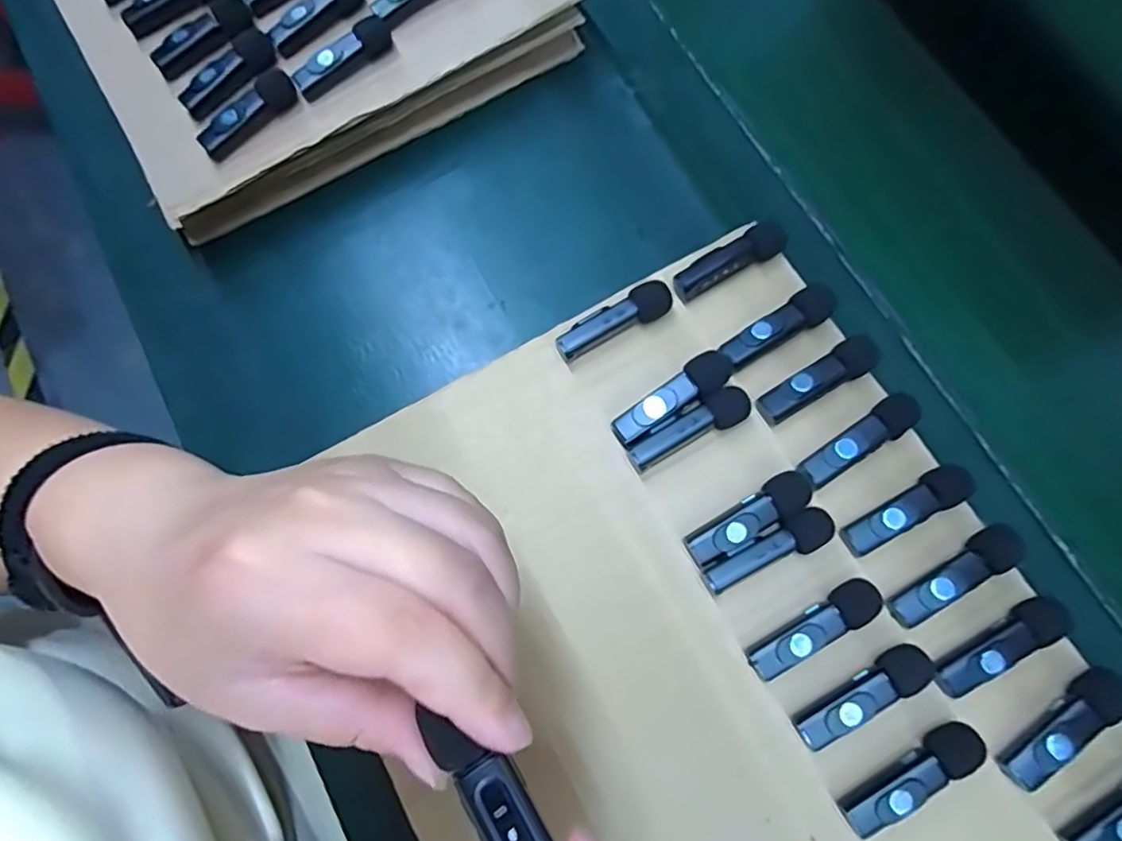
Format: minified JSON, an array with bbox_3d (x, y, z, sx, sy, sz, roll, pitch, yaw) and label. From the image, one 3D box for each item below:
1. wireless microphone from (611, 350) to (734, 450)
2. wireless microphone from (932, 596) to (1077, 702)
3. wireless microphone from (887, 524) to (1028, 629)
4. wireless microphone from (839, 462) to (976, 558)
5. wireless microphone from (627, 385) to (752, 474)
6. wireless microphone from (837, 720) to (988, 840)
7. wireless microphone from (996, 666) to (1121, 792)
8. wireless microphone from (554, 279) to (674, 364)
[{"bbox_3d":[0.056,-0.010,0.315,0.066,0.022,0.019,-32,78,-10],"label":"wireless microphone"},{"bbox_3d":[0.197,0.101,0.275,0.064,0.011,0.017,-32,78,-10],"label":"wireless microphone"},{"bbox_3d":[0.182,0.071,0.284,0.066,0.011,0.017,-32,78,-10],"label":"wireless microphone"},{"bbox_3d":[0.164,0.043,0.292,0.062,0.012,0.018,-31,77,-9],"label":"wireless microphone"},{"bbox_3d":[0.064,0.006,0.311,0.065,0.021,0.018,-31,78,-10],"label":"wireless microphone"},{"bbox_3d":[0.151,0.153,0.266,0.065,0.011,0.016,-31,77,-9],"label":"wireless microphone"},{"bbox_3d":[0.219,0.133,0.268,0.064,0.013,0.016,-38,79,-11],"label":"wireless microphone"},{"bbox_3d":[0.027,-0.051,0.325,0.064,0.020,0.017,-27,77,-9],"label":"wireless microphone"}]

